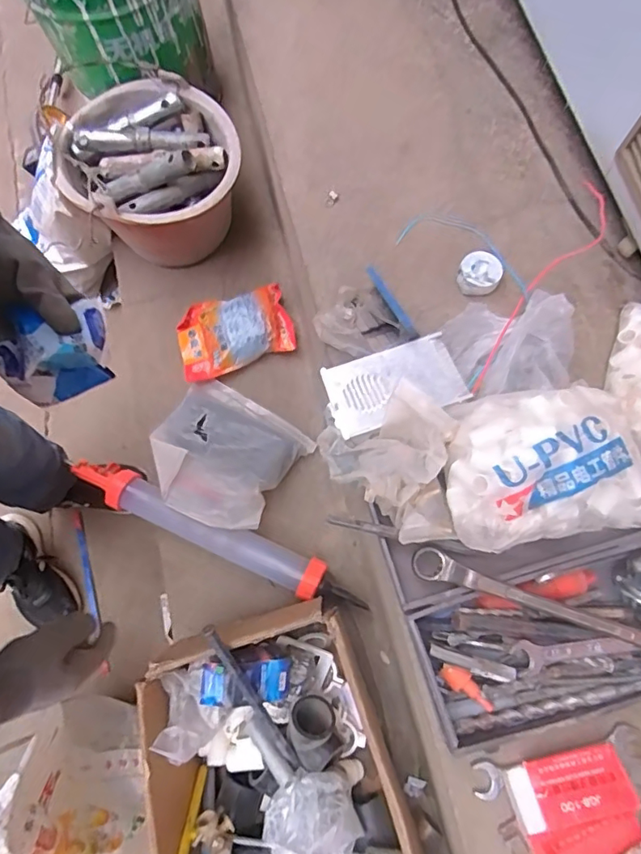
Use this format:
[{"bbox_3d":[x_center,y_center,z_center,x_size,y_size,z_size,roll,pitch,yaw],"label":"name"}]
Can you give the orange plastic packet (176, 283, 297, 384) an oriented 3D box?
[{"bbox_3d":[-0.155,-0.171,0.946,0.197,0.032,0.137,-17,79,-4],"label":"orange plastic packet"}]

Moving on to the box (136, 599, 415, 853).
[{"bbox_3d":[-0.044,0.518,0.681,0.300,0.133,0.521,-17,79,-4],"label":"box"}]

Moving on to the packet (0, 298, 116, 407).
[{"bbox_3d":[-0.242,-0.069,0.491,0.104,0.052,0.076,-39,81,-8],"label":"packet"}]

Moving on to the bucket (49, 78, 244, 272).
[{"bbox_3d":[-0.285,-0.427,0.947,0.279,0.229,0.258,0,78,0],"label":"bucket"}]

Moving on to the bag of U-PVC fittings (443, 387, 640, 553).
[{"bbox_3d":[0.253,0.038,0.593,0.224,0.072,0.172,-9,78,-2],"label":"bag of U-PVC fittings"}]

